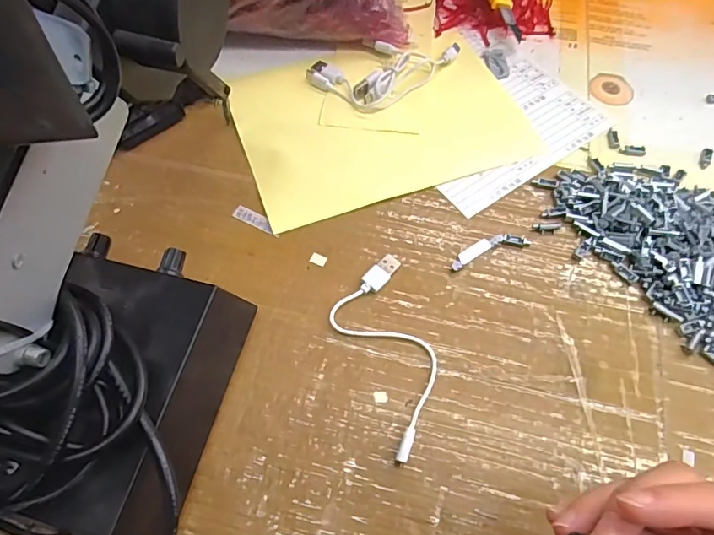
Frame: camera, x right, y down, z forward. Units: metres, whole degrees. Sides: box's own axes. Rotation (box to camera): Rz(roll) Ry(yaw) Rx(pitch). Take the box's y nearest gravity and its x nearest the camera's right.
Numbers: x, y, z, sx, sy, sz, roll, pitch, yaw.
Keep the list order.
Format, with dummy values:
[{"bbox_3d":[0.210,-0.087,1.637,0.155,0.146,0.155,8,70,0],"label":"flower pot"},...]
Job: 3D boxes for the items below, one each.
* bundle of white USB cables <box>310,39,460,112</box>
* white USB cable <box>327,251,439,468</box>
[{"bbox_3d":[0.023,-0.174,0.416,0.118,0.013,0.077,-37,67,-19],"label":"bundle of white USB cables"},{"bbox_3d":[0.018,0.049,0.293,0.053,0.008,0.124,-13,61,-8],"label":"white USB cable"}]

